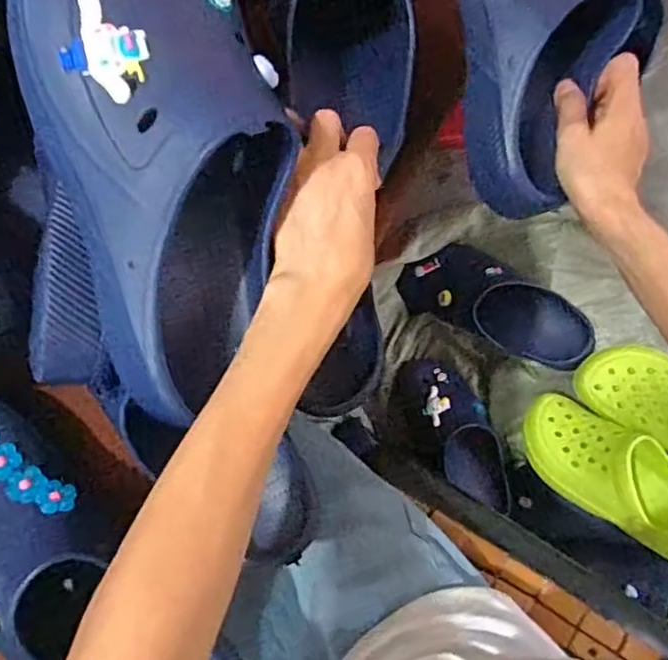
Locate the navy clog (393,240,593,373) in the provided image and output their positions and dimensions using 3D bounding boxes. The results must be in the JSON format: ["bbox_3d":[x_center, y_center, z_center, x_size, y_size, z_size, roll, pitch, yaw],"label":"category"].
[{"bbox_3d":[0.241,-0.034,0.979,0.293,0.100,0.113,27,75,26],"label":"navy clog"}]

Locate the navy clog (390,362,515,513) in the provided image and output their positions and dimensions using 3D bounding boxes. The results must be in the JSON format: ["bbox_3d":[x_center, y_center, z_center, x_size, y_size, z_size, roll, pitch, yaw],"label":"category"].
[{"bbox_3d":[0.172,0.158,0.975,0.127,0.101,0.249,-21,77,-7],"label":"navy clog"}]

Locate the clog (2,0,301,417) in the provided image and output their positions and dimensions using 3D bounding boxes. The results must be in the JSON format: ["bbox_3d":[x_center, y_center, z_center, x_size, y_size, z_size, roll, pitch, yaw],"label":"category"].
[{"bbox_3d":[-0.092,-0.100,0.357,0.130,0.081,0.269,-8,96,-3],"label":"clog"}]

